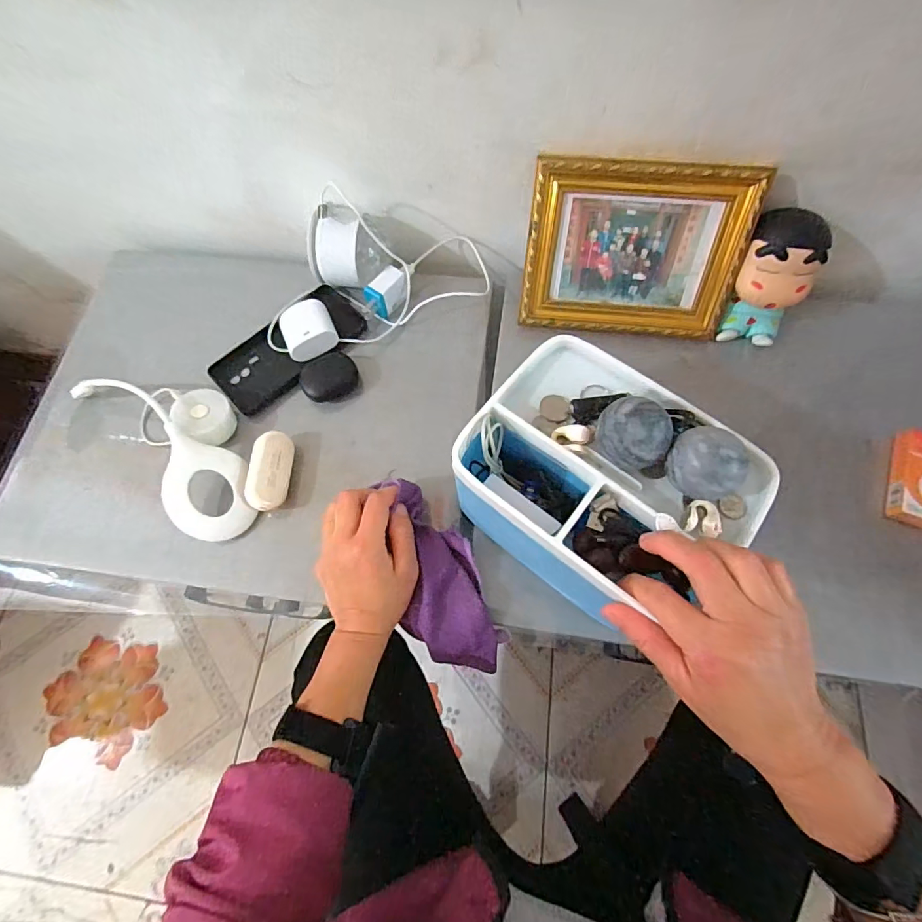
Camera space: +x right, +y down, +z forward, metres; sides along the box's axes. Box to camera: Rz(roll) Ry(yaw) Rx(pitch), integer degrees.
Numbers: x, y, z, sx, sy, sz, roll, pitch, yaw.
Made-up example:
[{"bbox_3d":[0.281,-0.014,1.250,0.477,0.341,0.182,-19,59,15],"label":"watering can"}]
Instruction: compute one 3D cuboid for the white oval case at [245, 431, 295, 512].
[{"bbox_3d":[-0.185,0.011,0.457,0.033,0.039,0.075,4,70,3],"label":"white oval case"}]

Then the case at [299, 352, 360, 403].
[{"bbox_3d":[-0.138,-0.088,0.496,0.059,0.021,0.047,-30,71,-9],"label":"case"}]

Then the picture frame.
[{"bbox_3d":[0.169,-0.205,0.462,0.205,0.152,0.017,6,38,4],"label":"picture frame"}]

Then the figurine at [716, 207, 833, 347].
[{"bbox_3d":[0.308,-0.173,0.458,0.076,0.125,0.043,2,44,3],"label":"figurine"}]

